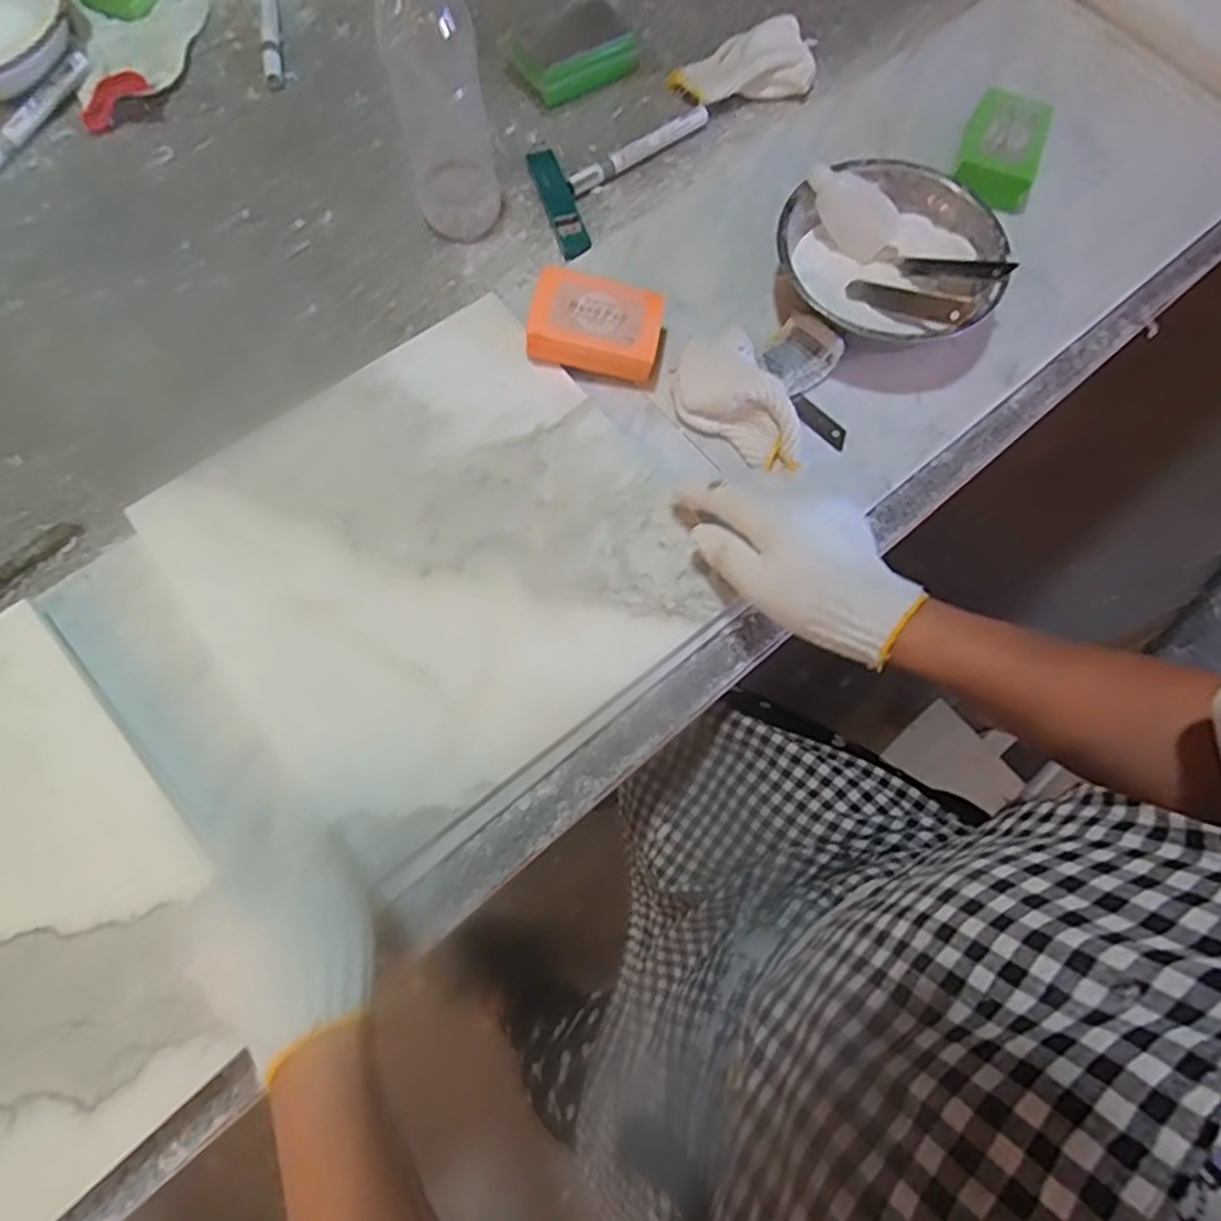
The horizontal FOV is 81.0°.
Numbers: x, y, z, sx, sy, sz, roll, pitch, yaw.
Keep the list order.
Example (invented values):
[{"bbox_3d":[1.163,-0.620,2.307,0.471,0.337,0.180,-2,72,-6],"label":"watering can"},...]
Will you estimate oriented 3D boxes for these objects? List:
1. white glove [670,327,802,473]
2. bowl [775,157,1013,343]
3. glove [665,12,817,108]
[{"bbox_3d":[0.088,-0.145,0.505,0.066,0.033,0.121,-26,72,-9],"label":"white glove"},{"bbox_3d":[0.205,-0.256,0.536,0.158,0.056,0.156,0,70,0],"label":"bowl"},{"bbox_3d":[0.117,-0.483,0.633,0.126,0.030,0.068,-17,71,-6],"label":"glove"}]

